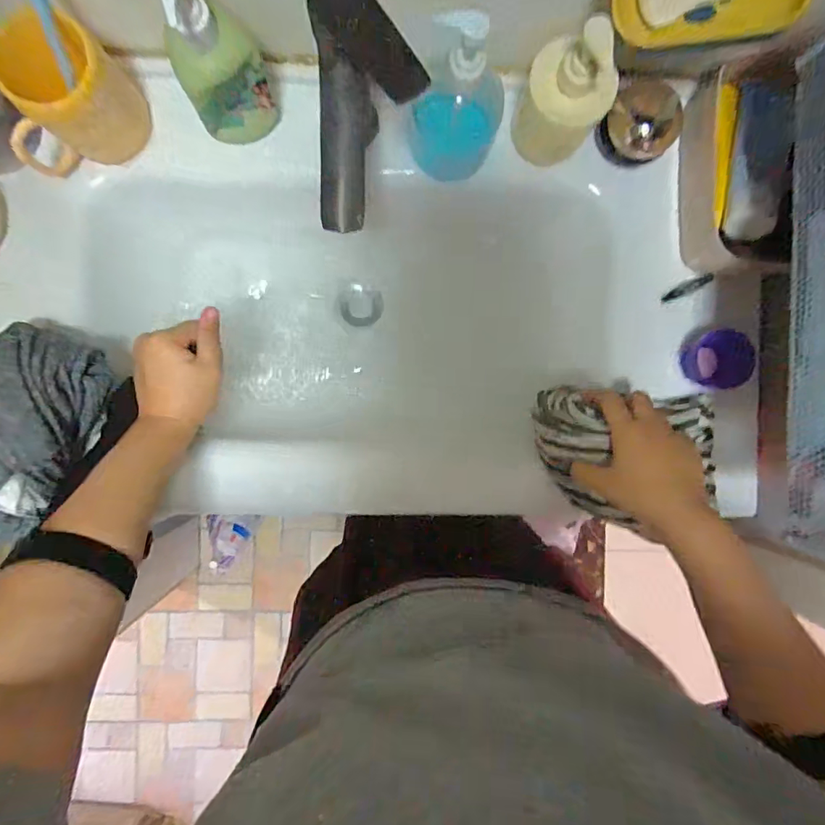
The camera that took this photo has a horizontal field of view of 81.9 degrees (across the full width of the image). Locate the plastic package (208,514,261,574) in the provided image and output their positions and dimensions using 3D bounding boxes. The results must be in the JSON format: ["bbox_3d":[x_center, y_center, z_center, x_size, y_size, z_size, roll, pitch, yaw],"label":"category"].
[{"bbox_3d":[-0.447,0.318,1.199,0.080,0.153,0.148,2,91,-1],"label":"plastic package"}]

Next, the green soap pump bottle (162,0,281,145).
[{"bbox_3d":[-0.166,-0.300,0.399,0.068,0.169,0.056,-8,91,-1],"label":"green soap pump bottle"}]

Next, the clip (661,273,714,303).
[{"bbox_3d":[0.293,-0.134,0.510,0.051,0.004,0.013,-25,91,23],"label":"clip"}]

